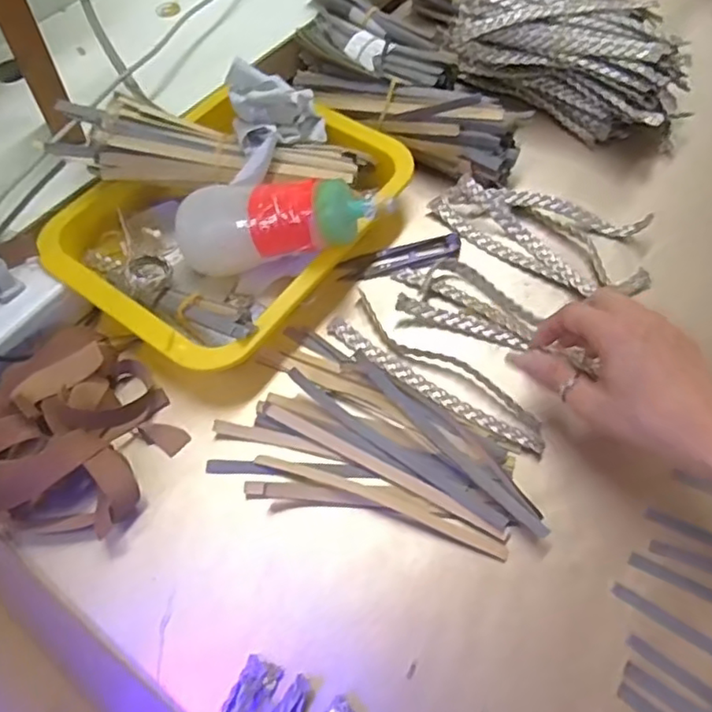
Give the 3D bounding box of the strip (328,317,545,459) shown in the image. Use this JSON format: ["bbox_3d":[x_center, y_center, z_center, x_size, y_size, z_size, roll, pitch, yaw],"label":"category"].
[{"bbox_3d":[0.052,0.022,0.449,0.174,0.012,0.017,33,66,15],"label":"strip"}]

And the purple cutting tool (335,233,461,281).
[{"bbox_3d":[0.034,-0.078,0.501,0.096,0.012,0.023,-12,63,-8],"label":"purple cutting tool"}]

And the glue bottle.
[{"bbox_3d":[-0.051,-0.095,0.452,0.158,0.055,0.054,-4,61,16],"label":"glue bottle"}]

